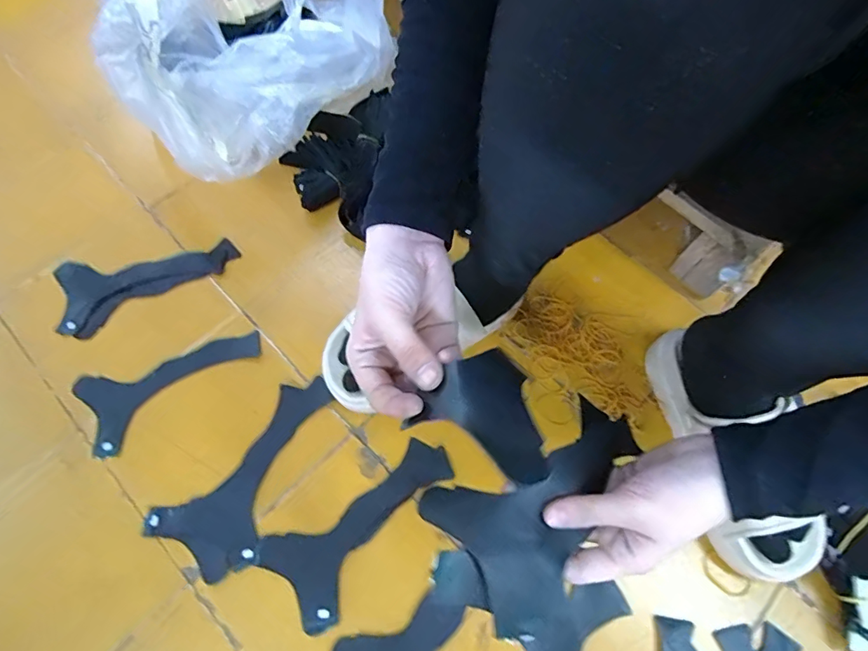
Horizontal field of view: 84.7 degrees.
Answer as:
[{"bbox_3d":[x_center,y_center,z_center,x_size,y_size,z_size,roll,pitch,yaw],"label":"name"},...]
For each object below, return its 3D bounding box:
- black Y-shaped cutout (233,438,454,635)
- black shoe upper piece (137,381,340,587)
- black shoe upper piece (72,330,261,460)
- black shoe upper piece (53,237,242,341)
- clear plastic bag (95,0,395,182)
[{"bbox_3d":[-0.071,0.203,0.466,0.212,0.007,0.096,-31,70,-14],"label":"black Y-shaped cutout"},{"bbox_3d":[-0.187,0.139,0.484,0.102,0.008,0.204,27,68,10],"label":"black shoe upper piece"},{"bbox_3d":[-0.281,0.058,0.515,0.187,0.010,0.087,-26,69,-12],"label":"black shoe upper piece"},{"bbox_3d":[-0.340,-0.051,0.566,0.199,0.022,0.091,-14,67,-7],"label":"black shoe upper piece"},{"bbox_3d":[-0.198,-0.365,0.559,0.371,0.172,0.263,-37,73,-18],"label":"clear plastic bag"}]

